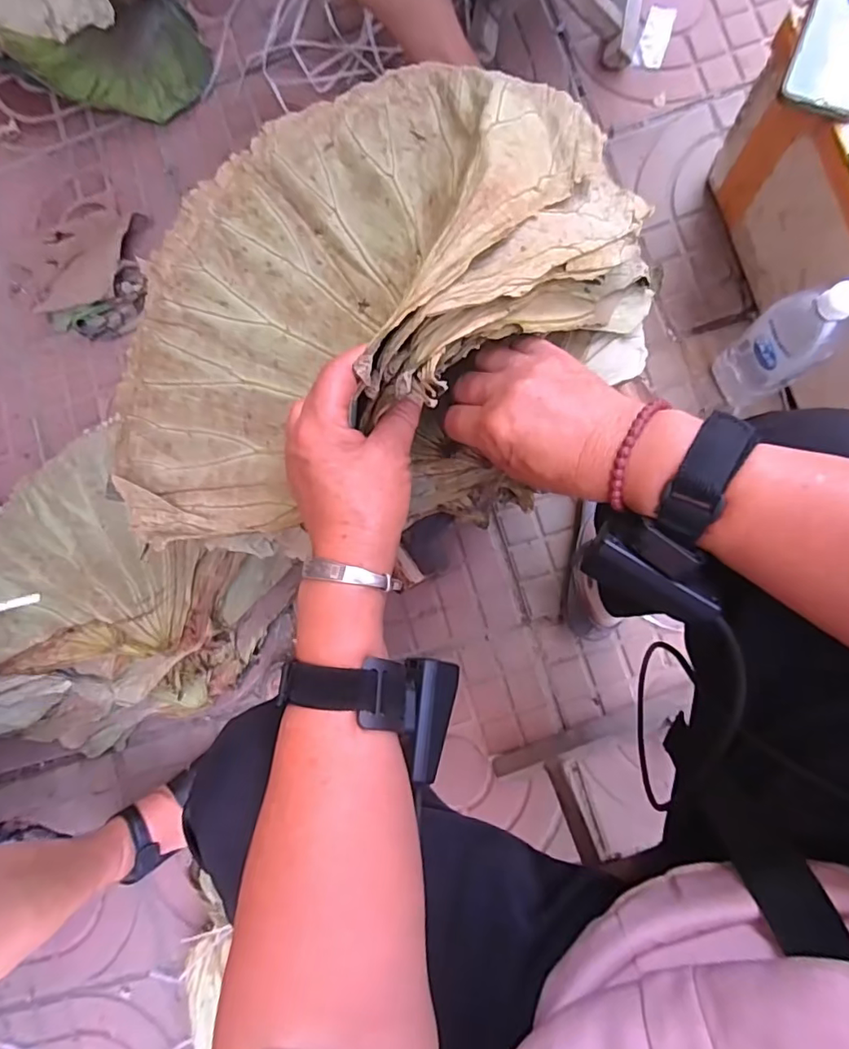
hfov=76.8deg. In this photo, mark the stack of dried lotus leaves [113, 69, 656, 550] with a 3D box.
[{"bbox_3d":[-0.041,-0.170,0.355,0.395,0.154,0.328,-5,85,5],"label":"stack of dried lotus leaves"}]

